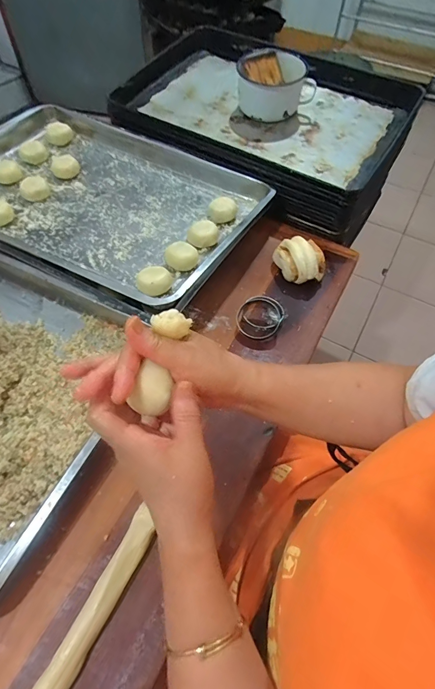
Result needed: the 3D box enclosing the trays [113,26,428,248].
[{"bbox_3d":[0.091,-0.547,0.849,0.651,0.154,0.428,27,58,15],"label":"trays"}]

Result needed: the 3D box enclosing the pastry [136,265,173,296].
[{"bbox_3d":[-0.098,-0.097,0.572,0.053,0.036,0.055,-10,61,-7],"label":"pastry"}]

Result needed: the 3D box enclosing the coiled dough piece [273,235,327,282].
[{"bbox_3d":[0.147,-0.149,0.651,0.069,0.064,0.093,-39,67,-24],"label":"coiled dough piece"}]

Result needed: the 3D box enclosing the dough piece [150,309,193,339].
[{"bbox_3d":[-0.038,-0.019,0.304,0.030,0.015,0.021,12,61,6],"label":"dough piece"}]

